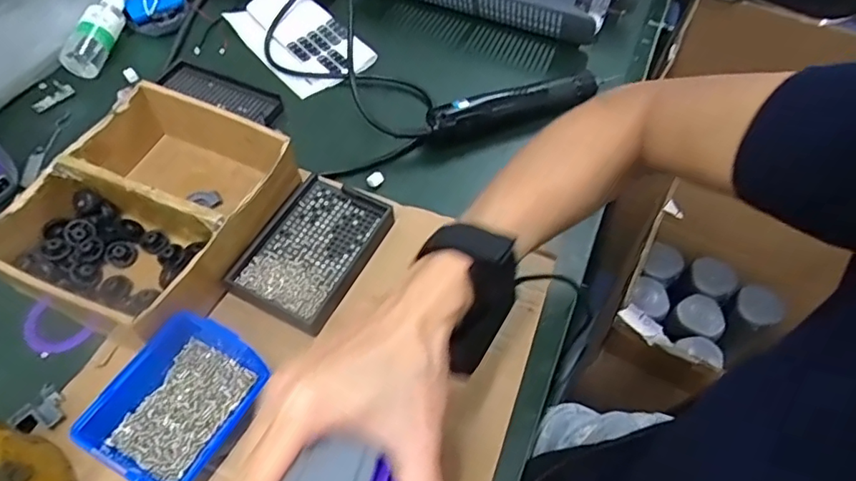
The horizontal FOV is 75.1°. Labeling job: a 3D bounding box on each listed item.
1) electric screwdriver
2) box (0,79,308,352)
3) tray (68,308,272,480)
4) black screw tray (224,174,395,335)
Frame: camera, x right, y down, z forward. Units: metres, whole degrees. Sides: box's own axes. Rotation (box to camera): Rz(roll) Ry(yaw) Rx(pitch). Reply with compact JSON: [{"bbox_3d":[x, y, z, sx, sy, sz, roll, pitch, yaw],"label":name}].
[{"bbox_3d":[0.104,-0.151,0.620,0.226,0.047,0.037,-20,58,-16],"label":"electric screwdriver"},{"bbox_3d":[-0.236,-0.027,0.475,0.172,0.062,0.203,20,56,12],"label":"box"},{"bbox_3d":[-0.179,0.116,0.402,0.086,0.044,0.112,24,57,14],"label":"tray"},{"bbox_3d":[-0.098,0.006,0.494,0.095,0.018,0.138,23,57,14],"label":"black screw tray"}]

